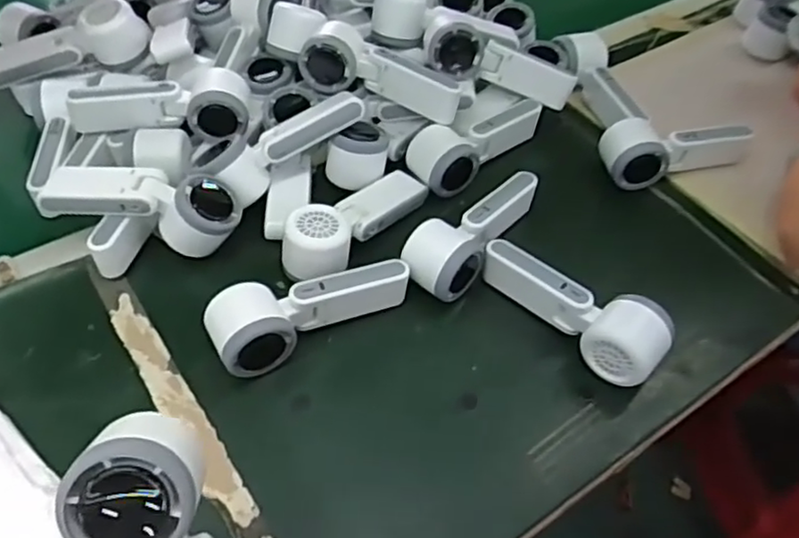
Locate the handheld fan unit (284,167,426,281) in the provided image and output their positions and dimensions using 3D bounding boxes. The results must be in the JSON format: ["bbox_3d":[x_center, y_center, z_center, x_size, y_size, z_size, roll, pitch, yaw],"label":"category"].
[{"bbox_3d":[-0.038,-0.053,0.605,0.046,0.046,0.166,34,56,23],"label":"handheld fan unit"}]

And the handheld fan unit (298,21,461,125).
[{"bbox_3d":[-0.015,-0.202,0.670,0.161,0.052,0.066,12,50,7],"label":"handheld fan unit"}]

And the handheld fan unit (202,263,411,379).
[{"bbox_3d":[-0.076,0.028,0.545,0.160,0.053,0.059,-28,57,-24],"label":"handheld fan unit"}]

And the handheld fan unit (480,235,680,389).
[{"bbox_3d":[0.147,0.028,0.560,0.054,0.058,0.167,-32,59,-27],"label":"handheld fan unit"}]

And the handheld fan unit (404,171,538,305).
[{"bbox_3d":[0.065,-0.036,0.610,0.057,0.061,0.163,29,54,20],"label":"handheld fan unit"}]

